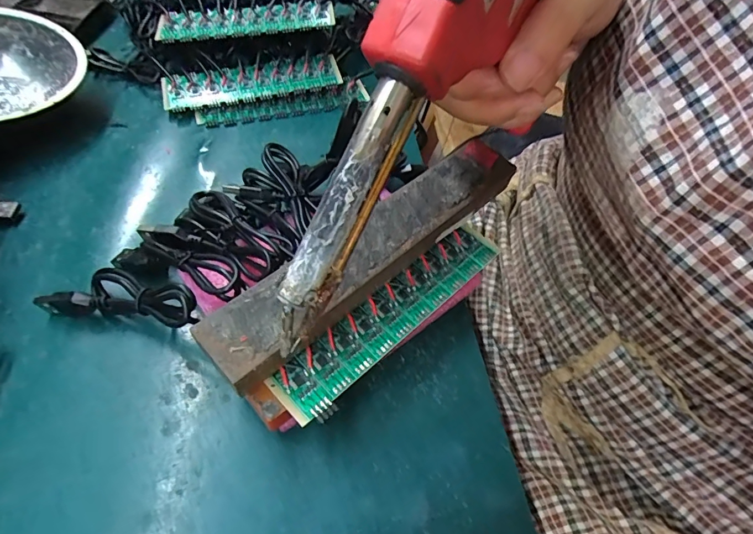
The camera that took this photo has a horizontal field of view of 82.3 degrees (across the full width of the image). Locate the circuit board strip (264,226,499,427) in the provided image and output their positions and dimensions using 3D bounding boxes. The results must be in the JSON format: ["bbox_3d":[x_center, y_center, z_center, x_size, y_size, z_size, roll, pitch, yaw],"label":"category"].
[{"bbox_3d":[0.009,0.021,0.215,0.030,0.004,0.136,40,60,20],"label":"circuit board strip"}]

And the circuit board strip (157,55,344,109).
[{"bbox_3d":[-0.101,-0.153,0.354,0.144,0.006,0.037,-13,70,-10],"label":"circuit board strip"}]

